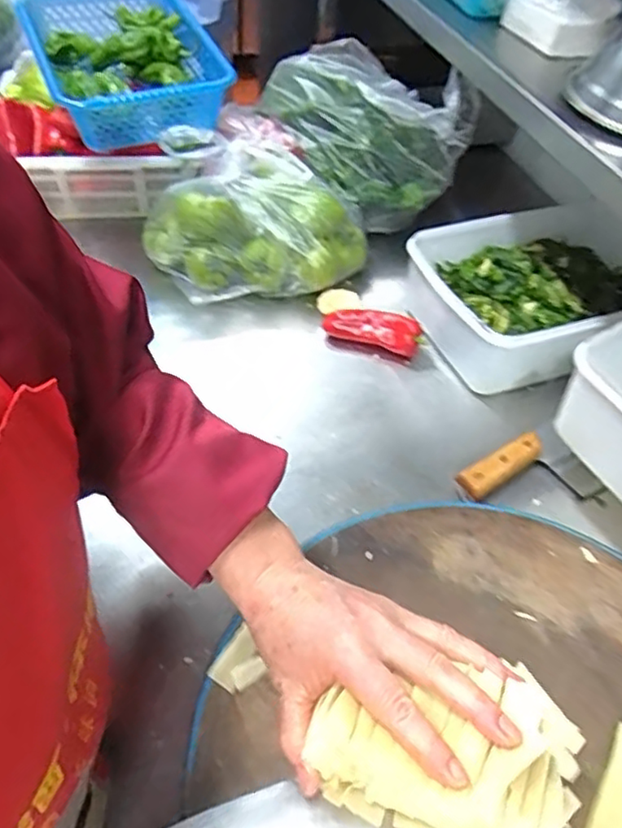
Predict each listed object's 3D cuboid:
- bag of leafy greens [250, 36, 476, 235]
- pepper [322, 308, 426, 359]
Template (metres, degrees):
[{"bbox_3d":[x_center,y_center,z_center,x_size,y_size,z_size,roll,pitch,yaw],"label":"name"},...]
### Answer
[{"bbox_3d":[0.070,-0.408,0.904,0.207,0.152,0.267,-17,53,-20],"label":"bag of leafy greens"},{"bbox_3d":[0.075,-0.099,0.753,0.123,0.037,0.038,15,49,6],"label":"pepper"}]

